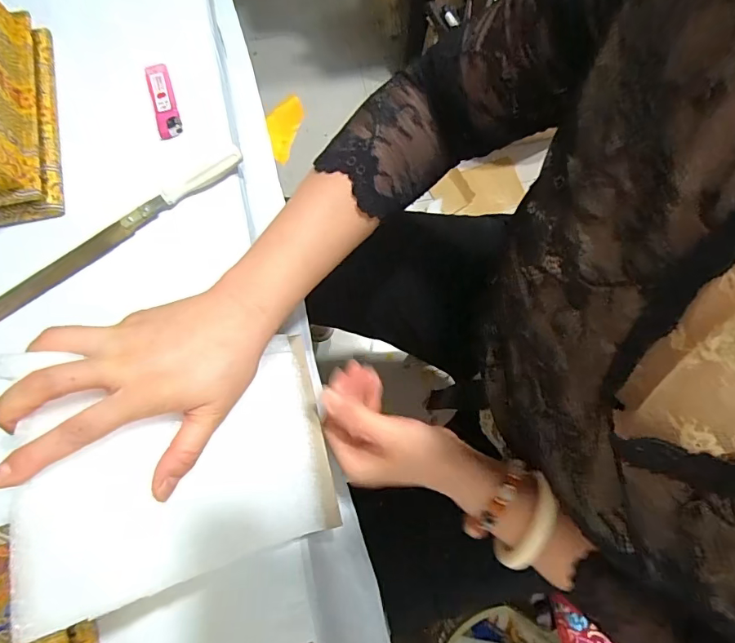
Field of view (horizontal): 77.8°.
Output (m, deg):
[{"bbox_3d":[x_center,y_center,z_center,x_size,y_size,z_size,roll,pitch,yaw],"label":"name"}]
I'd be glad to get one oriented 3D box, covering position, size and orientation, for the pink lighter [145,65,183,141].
[{"bbox_3d":[-0.192,-0.208,0.429,0.022,0.011,0.074,-15,76,-5],"label":"pink lighter"}]

